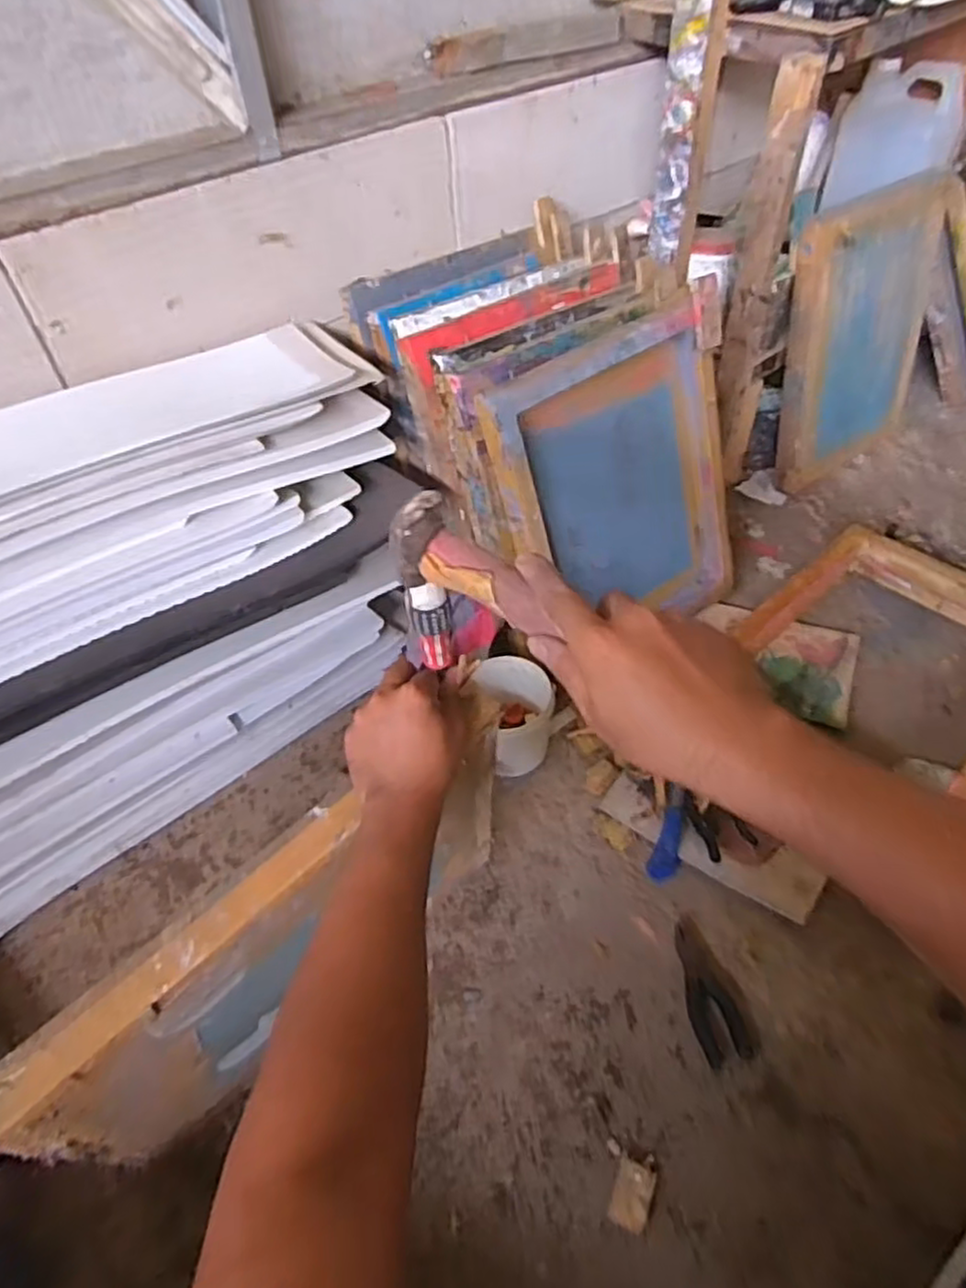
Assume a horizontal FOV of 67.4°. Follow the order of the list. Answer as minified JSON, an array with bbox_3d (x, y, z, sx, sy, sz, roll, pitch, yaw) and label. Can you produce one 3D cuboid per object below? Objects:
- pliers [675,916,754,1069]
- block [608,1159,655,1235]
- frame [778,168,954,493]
[{"bbox_3d":[0.246,0.380,0.805,0.054,0.011,0.153,-11,48,-5],"label":"pliers"},{"bbox_3d":[0.138,0.511,0.672,0.033,0.011,0.052,15,51,18],"label":"block"},{"bbox_3d":[0.689,-0.546,1.291,0.375,0.468,0.052,-24,42,-19],"label":"frame"}]

